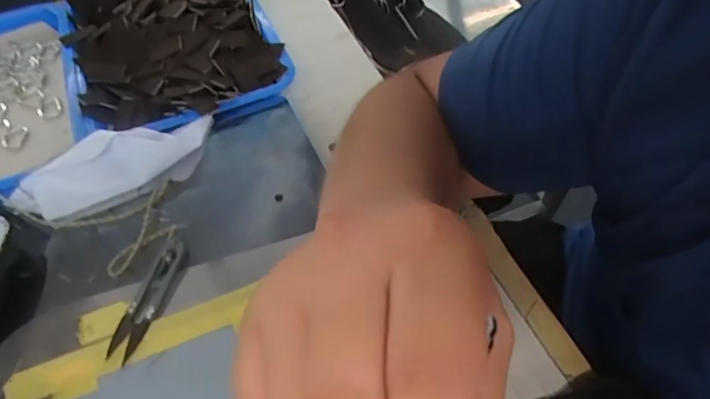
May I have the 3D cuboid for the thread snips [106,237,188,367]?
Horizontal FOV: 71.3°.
[{"bbox_3d":[-0.161,0.078,0.393,0.026,0.006,0.100,16,56,13],"label":"thread snips"}]

